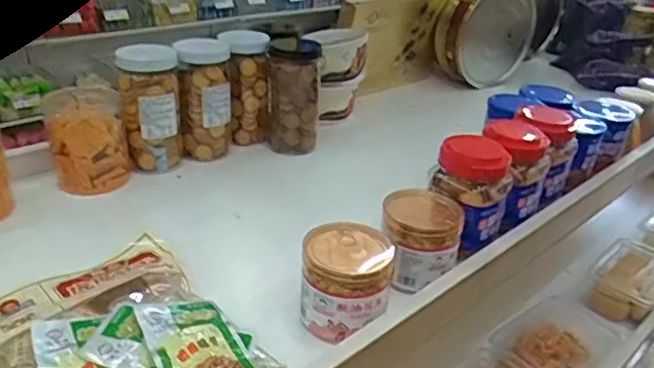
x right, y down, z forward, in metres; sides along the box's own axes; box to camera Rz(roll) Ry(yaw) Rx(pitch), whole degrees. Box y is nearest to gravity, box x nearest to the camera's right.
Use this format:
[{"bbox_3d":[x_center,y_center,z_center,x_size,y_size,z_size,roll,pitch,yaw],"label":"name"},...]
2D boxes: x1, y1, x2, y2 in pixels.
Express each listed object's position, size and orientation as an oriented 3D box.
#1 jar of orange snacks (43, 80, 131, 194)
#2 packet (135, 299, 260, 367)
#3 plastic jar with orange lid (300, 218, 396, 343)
[{"bbox_3d":[-0.372,-0.076,0.890,0.106,0.163,0.097,-6,29,-20],"label":"jar of orange snacks"},{"bbox_3d":[-0.123,0.155,0.545,0.084,0.020,0.141,-11,32,-29],"label":"packet"},{"bbox_3d":[0.021,0.105,0.632,0.094,0.094,0.096,6,27,3],"label":"plastic jar with orange lid"}]

